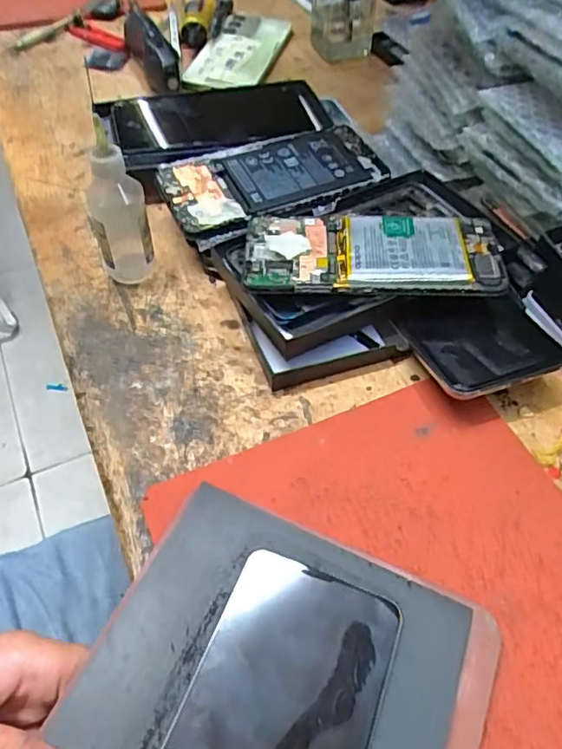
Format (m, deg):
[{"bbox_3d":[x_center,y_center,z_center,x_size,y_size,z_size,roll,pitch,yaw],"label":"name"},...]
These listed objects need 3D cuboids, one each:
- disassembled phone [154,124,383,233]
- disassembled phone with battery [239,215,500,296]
[{"bbox_3d":[-0.005,-0.147,0.427,0.158,0.017,0.080,-13,53,-10],"label":"disassembled phone"},{"bbox_3d":[0.056,-0.075,0.354,0.153,0.012,0.066,3,52,2],"label":"disassembled phone with battery"}]

